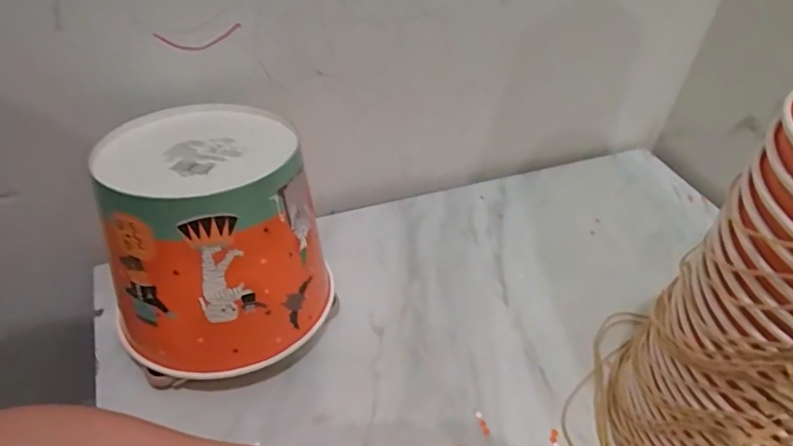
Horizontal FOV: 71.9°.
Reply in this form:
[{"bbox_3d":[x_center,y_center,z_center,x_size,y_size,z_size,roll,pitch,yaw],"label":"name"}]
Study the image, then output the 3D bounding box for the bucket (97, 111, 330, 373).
[{"bbox_3d":[-0.124,0.007,0.396,0.142,0.142,0.164,-2,43,-9],"label":"bucket"}]

